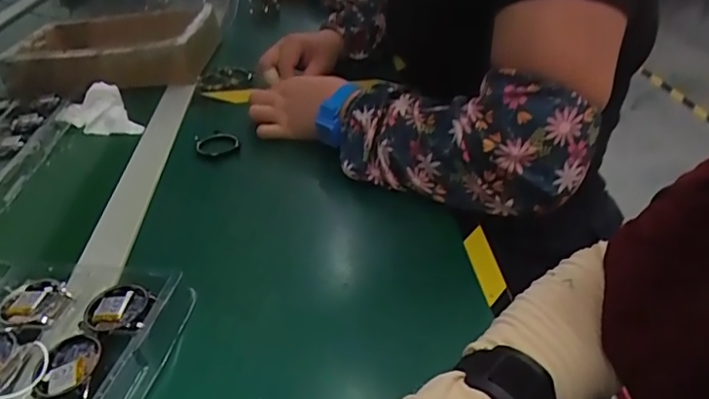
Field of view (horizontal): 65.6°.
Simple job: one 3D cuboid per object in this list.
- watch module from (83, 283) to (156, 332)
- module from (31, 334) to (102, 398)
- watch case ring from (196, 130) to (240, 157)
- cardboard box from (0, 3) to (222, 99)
[{"bbox_3d":[-0.171,0.080,0.399,0.051,0.012,0.043,9,37,18],"label":"watch module"},{"bbox_3d":[-0.184,0.108,0.356,0.034,0.009,0.042,2,36,9],"label":"module"},{"bbox_3d":[-0.152,-0.063,0.607,0.045,0.007,0.045,-3,35,2],"label":"watch case ring"},{"bbox_3d":[-0.348,-0.219,0.796,0.295,0.067,0.159,0,35,7],"label":"cardboard box"}]

